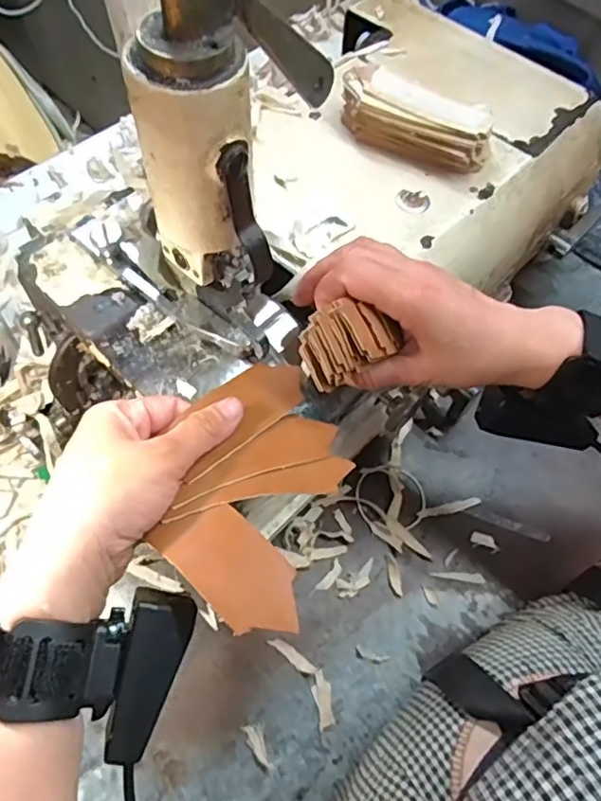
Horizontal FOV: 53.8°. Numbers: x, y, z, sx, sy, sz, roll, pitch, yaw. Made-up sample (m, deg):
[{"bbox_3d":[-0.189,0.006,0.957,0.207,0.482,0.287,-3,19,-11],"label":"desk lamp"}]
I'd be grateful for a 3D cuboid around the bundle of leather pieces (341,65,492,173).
[{"bbox_3d":[0.087,-0.212,0.448,0.119,0.036,0.051,27,64,11],"label":"bundle of leather pieces"}]

